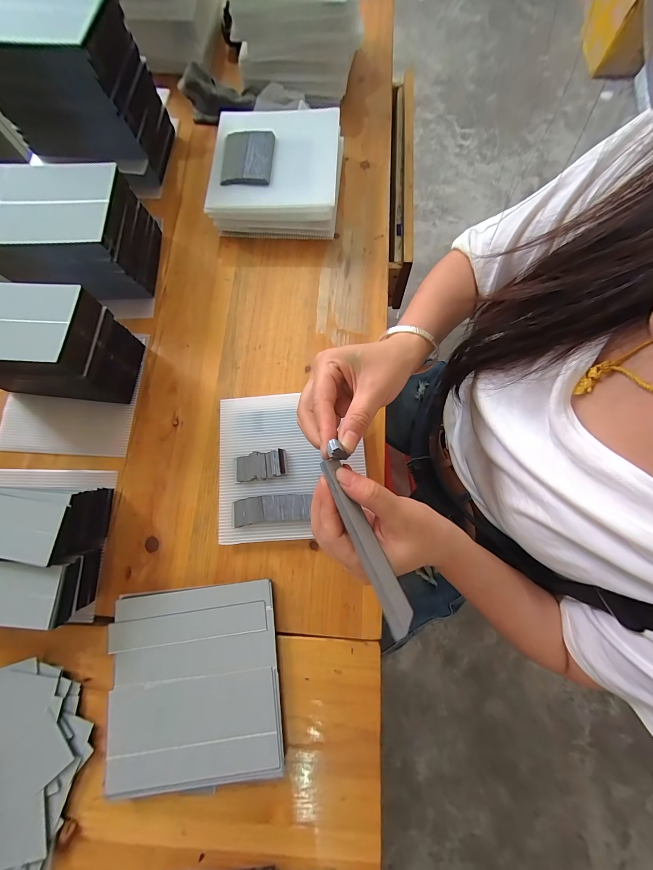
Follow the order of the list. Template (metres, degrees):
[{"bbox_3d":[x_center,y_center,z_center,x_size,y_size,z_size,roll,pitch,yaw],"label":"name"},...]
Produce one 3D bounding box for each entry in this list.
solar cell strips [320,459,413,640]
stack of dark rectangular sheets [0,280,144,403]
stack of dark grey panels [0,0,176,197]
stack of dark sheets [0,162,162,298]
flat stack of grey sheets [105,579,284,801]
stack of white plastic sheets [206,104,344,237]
[{"bbox_3d":[0.026,0.071,0.203,0.018,0.019,0.118,-25,78,-5],"label":"solar cell strips"},{"bbox_3d":[-0.304,-0.095,0.323,0.159,0.117,0.082,4,76,2],"label":"stack of dark rectangular sheets"},{"bbox_3d":[-0.307,-0.422,0.376,0.155,0.153,0.125,8,76,3],"label":"stack of dark grey panels"},{"bbox_3d":[-0.304,-0.232,0.360,0.160,0.097,0.116,-2,76,1],"label":"stack of dark sheets"},{"bbox_3d":[-0.125,0.233,0.287,0.156,0.016,0.159,-8,76,-1],"label":"flat stack of grey sheets"},{"bbox_3d":[-0.064,-0.346,0.402,0.164,0.060,0.158,3,76,2],"label":"stack of white plastic sheets"}]

